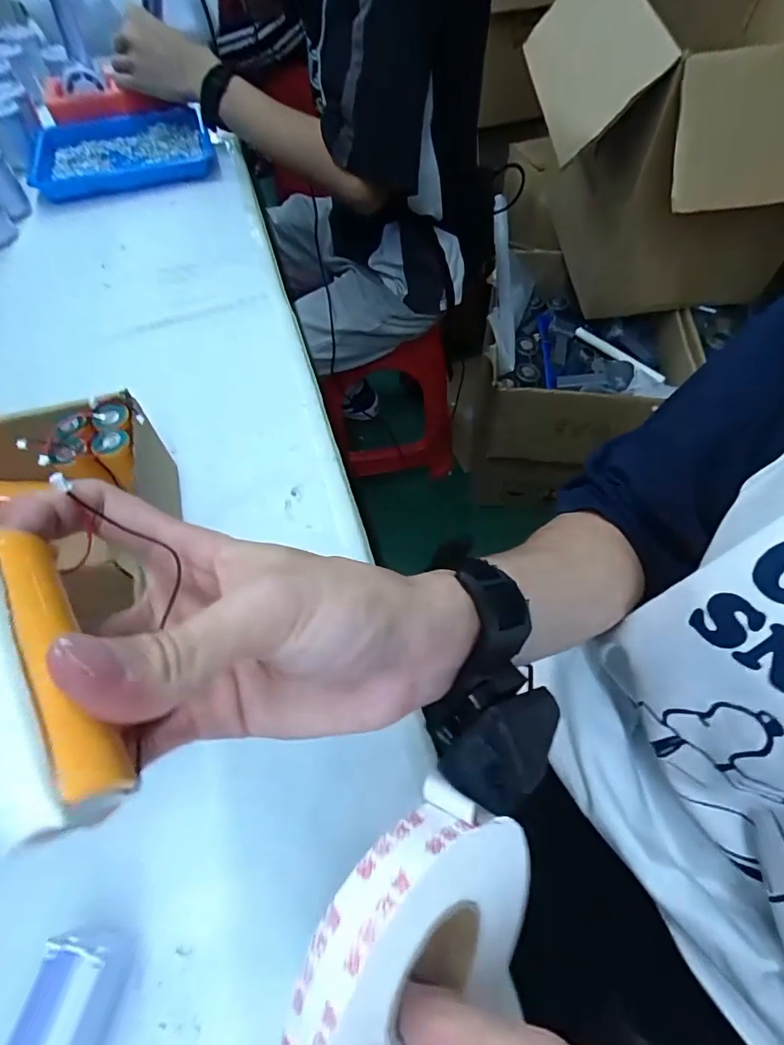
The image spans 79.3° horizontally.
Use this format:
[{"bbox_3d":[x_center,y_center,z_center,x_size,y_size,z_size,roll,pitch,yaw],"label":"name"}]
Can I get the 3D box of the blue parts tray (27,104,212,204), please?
[{"bbox_3d":[-0.346,-0.478,0.600,0.211,0.027,0.177,-19,61,-7],"label":"blue parts tray"}]

